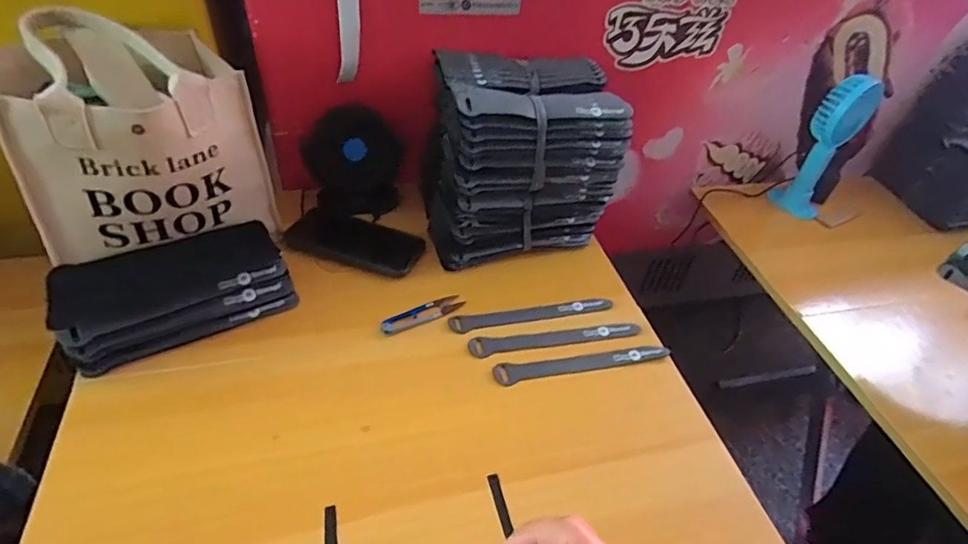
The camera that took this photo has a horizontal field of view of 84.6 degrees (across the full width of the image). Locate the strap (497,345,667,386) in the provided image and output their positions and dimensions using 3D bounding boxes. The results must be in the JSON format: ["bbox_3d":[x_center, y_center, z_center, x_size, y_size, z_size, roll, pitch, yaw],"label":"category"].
[{"bbox_3d":[0.106,0.097,0.567,0.191,0.010,0.023,-4,44,-12],"label":"strap"}]

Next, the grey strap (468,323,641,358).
[{"bbox_3d":[0.081,0.075,0.593,0.195,0.006,0.025,-4,48,-10],"label":"grey strap"}]

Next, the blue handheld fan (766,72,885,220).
[{"bbox_3d":[0.543,-0.203,0.845,0.079,0.218,0.097,25,46,19],"label":"blue handheld fan"}]

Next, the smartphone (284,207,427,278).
[{"bbox_3d":[-0.165,-0.037,0.671,0.171,0.012,0.082,14,44,8],"label":"smartphone"}]

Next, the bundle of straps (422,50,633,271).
[{"bbox_3d":[0.038,-0.150,0.674,0.216,0.188,0.176,-9,45,-16],"label":"bundle of straps"}]

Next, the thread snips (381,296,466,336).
[{"bbox_3d":[-0.067,0.046,0.598,0.100,0.007,0.025,-24,51,-29],"label":"thread snips"}]

